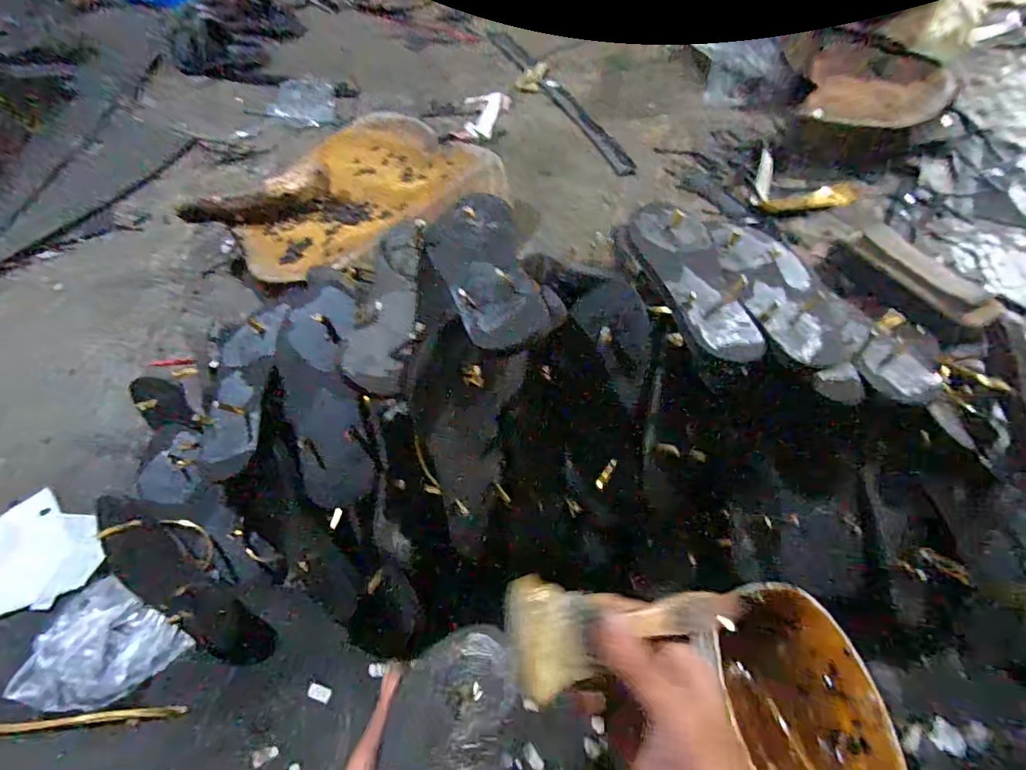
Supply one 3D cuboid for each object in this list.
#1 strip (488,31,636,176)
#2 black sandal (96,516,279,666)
[{"bbox_3d":[0.109,-0.701,1.187,0.057,0.011,0.643,-25,63,-12],"label":"strip"},{"bbox_3d":[-0.378,0.229,0.577,0.243,0.040,0.097,24,64,18],"label":"black sandal"}]

